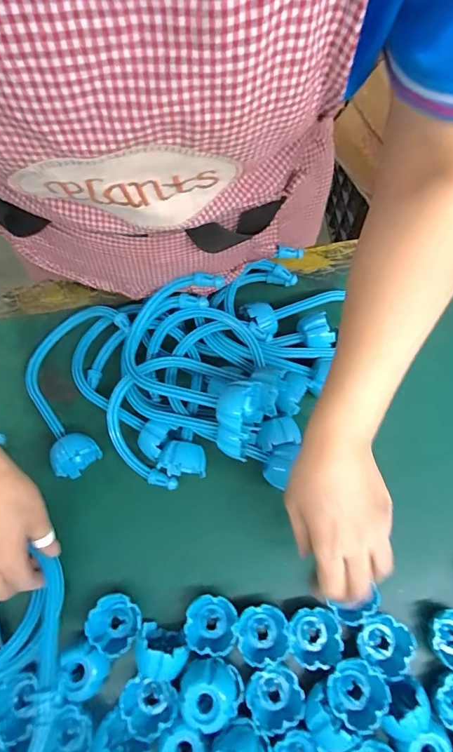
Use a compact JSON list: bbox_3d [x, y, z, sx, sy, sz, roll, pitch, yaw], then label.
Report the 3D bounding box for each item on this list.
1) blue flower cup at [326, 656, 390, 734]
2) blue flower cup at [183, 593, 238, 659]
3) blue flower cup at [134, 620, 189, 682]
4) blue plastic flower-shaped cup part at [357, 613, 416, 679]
[{"bbox_3d":[0.114,0.279,0.363,0.052,0.034,0.048,0,70,1],"label":"blue flower cup"},{"bbox_3d":[-0.015,0.234,0.393,0.046,0.030,0.046,0,70,1],"label":"blue flower cup"},{"bbox_3d":[-0.059,0.250,0.372,0.044,0.041,0.034,14,71,6],"label":"blue flower cup"},{"bbox_3d":[0.149,0.252,0.388,0.046,0.022,0.045,0,70,1],"label":"blue plastic flower-shaped cup part"}]

